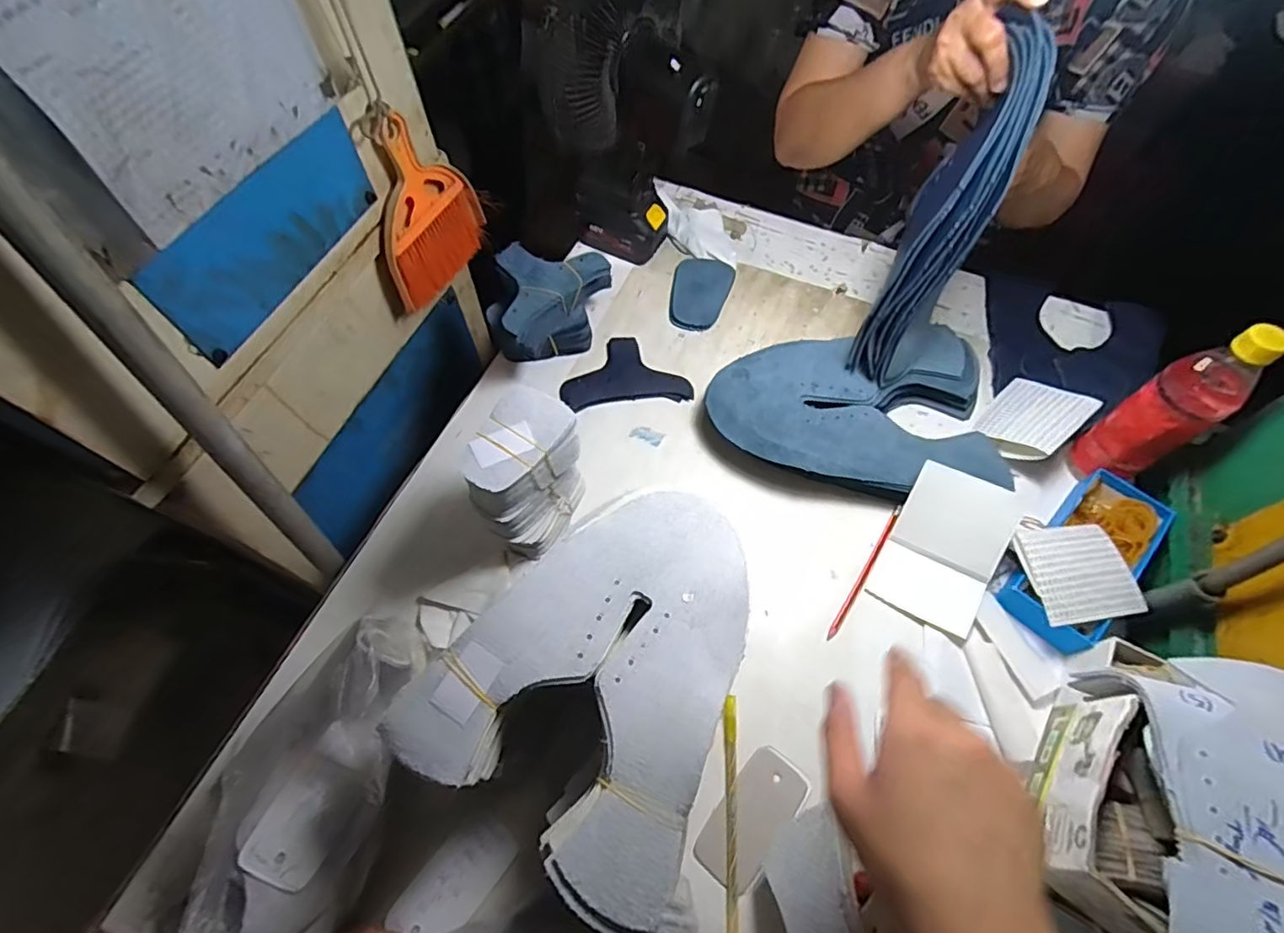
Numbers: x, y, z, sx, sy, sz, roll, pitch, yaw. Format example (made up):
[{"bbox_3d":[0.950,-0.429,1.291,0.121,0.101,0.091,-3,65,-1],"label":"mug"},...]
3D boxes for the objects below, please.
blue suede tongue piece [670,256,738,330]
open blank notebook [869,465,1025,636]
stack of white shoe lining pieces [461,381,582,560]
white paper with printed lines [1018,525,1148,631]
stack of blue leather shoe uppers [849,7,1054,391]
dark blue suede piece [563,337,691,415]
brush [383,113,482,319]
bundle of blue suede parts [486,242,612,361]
[{"bbox_3d":[0.070,-0.220,0.729,0.074,0.018,0.111,18,63,9],"label":"blue suede tongue piece"},{"bbox_3d":[0.298,0.078,0.567,0.094,0.025,0.149,25,83,26],"label":"open blank notebook"},{"bbox_3d":[-0.101,0.016,0.527,0.068,0.156,0.105,21,63,10],"label":"stack of white shoe lining pieces"},{"bbox_3d":[0.400,0.096,0.528,0.094,0.009,0.087,-7,66,-10],"label":"white paper with printed lines"},{"bbox_3d":[0.280,-0.214,0.536,0.062,0.293,0.132,22,64,11],"label":"stack of blue leather shoe uppers"},{"bbox_3d":[-0.022,-0.111,0.679,0.145,0.004,0.094,-7,62,-4],"label":"dark blue suede piece"},{"bbox_3d":[-0.244,-0.288,0.655,0.026,0.180,0.157,21,64,10],"label":"brush"},{"bbox_3d":[-0.113,-0.178,0.652,0.091,0.107,0.149,38,68,18],"label":"bundle of blue suede parts"}]

